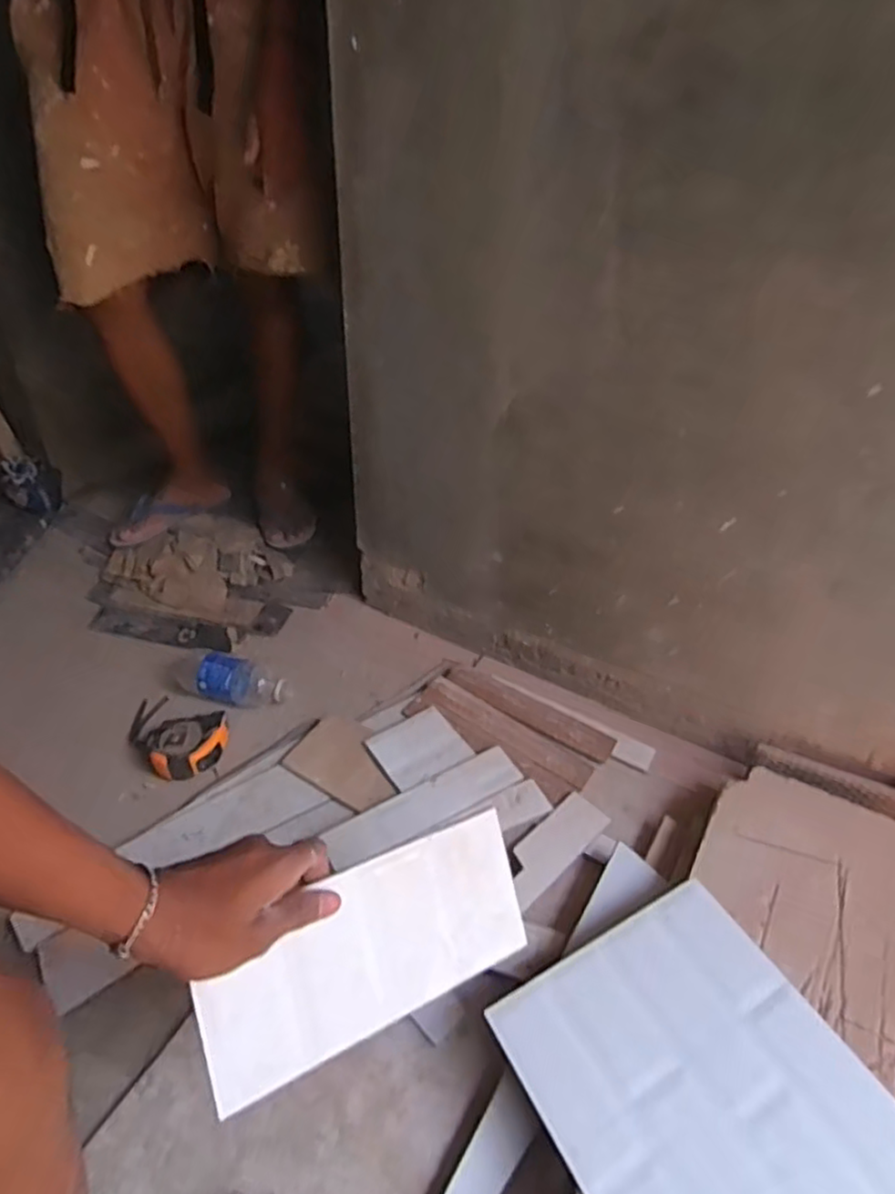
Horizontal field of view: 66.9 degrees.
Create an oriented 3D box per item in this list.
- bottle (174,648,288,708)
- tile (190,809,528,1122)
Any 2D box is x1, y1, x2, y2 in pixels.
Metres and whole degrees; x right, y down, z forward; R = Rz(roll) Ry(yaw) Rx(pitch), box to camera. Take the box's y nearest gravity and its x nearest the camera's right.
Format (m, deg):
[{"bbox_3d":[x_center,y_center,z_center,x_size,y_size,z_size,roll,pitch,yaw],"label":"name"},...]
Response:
[{"bbox_3d":[-0.307,0.119,0.934,0.175,0.053,0.053,16,41,14],"label":"bottle"},{"bbox_3d":[-0.053,0.254,0.494,0.244,0.012,0.114,-13,84,-28],"label":"tile"}]

